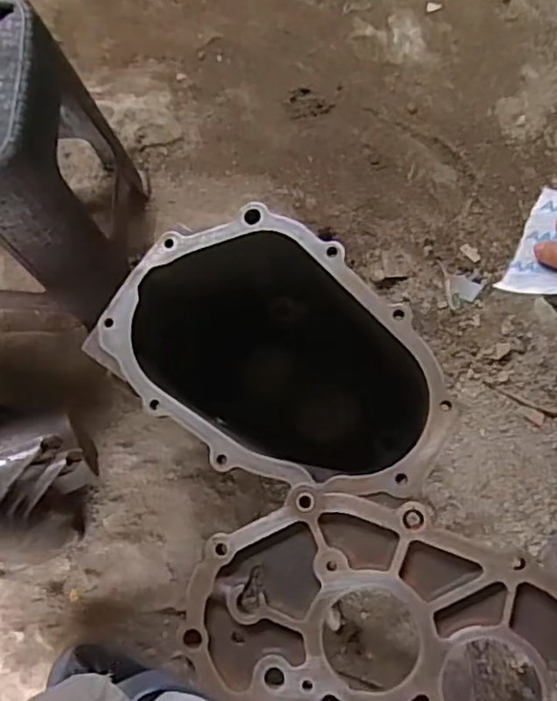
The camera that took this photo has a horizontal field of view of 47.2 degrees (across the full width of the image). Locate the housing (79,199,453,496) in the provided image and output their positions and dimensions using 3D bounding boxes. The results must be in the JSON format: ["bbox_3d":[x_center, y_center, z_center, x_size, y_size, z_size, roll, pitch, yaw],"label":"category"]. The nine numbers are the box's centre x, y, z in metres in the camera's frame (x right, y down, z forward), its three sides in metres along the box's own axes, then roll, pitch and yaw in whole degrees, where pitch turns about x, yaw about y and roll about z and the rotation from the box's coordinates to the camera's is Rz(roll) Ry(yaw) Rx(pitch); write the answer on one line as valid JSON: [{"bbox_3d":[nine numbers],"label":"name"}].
[{"bbox_3d":[0.000,0.028,0.596,0.275,0.255,0.184,38,80,9],"label":"housing"}]

